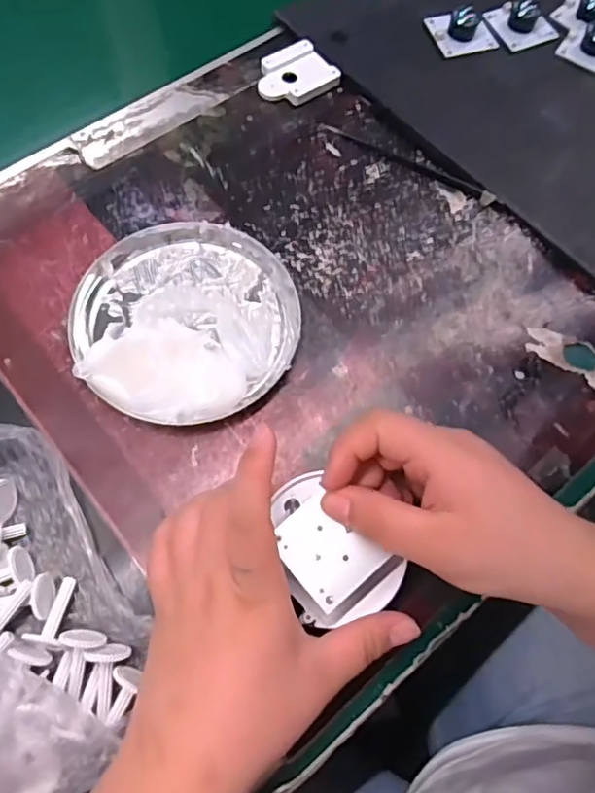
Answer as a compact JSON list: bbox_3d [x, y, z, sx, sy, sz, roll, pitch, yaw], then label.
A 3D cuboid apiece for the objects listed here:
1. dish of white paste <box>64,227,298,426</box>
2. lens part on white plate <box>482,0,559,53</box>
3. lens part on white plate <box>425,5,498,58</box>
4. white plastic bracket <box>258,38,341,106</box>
[{"bbox_3d":[-0.065,-0.047,0.332,0.128,0.025,0.126,1,68,-3],"label":"dish of white paste"},{"bbox_3d":[0.172,-0.289,0.439,0.043,0.024,0.044,-25,71,-13],"label":"lens part on white plate"},{"bbox_3d":[0.125,-0.279,0.434,0.045,0.023,0.038,-14,69,-9],"label":"lens part on white plate"},{"bbox_3d":[-0.003,-0.232,0.418,0.054,0.010,0.048,-33,73,-15],"label":"white plastic bracket"}]

